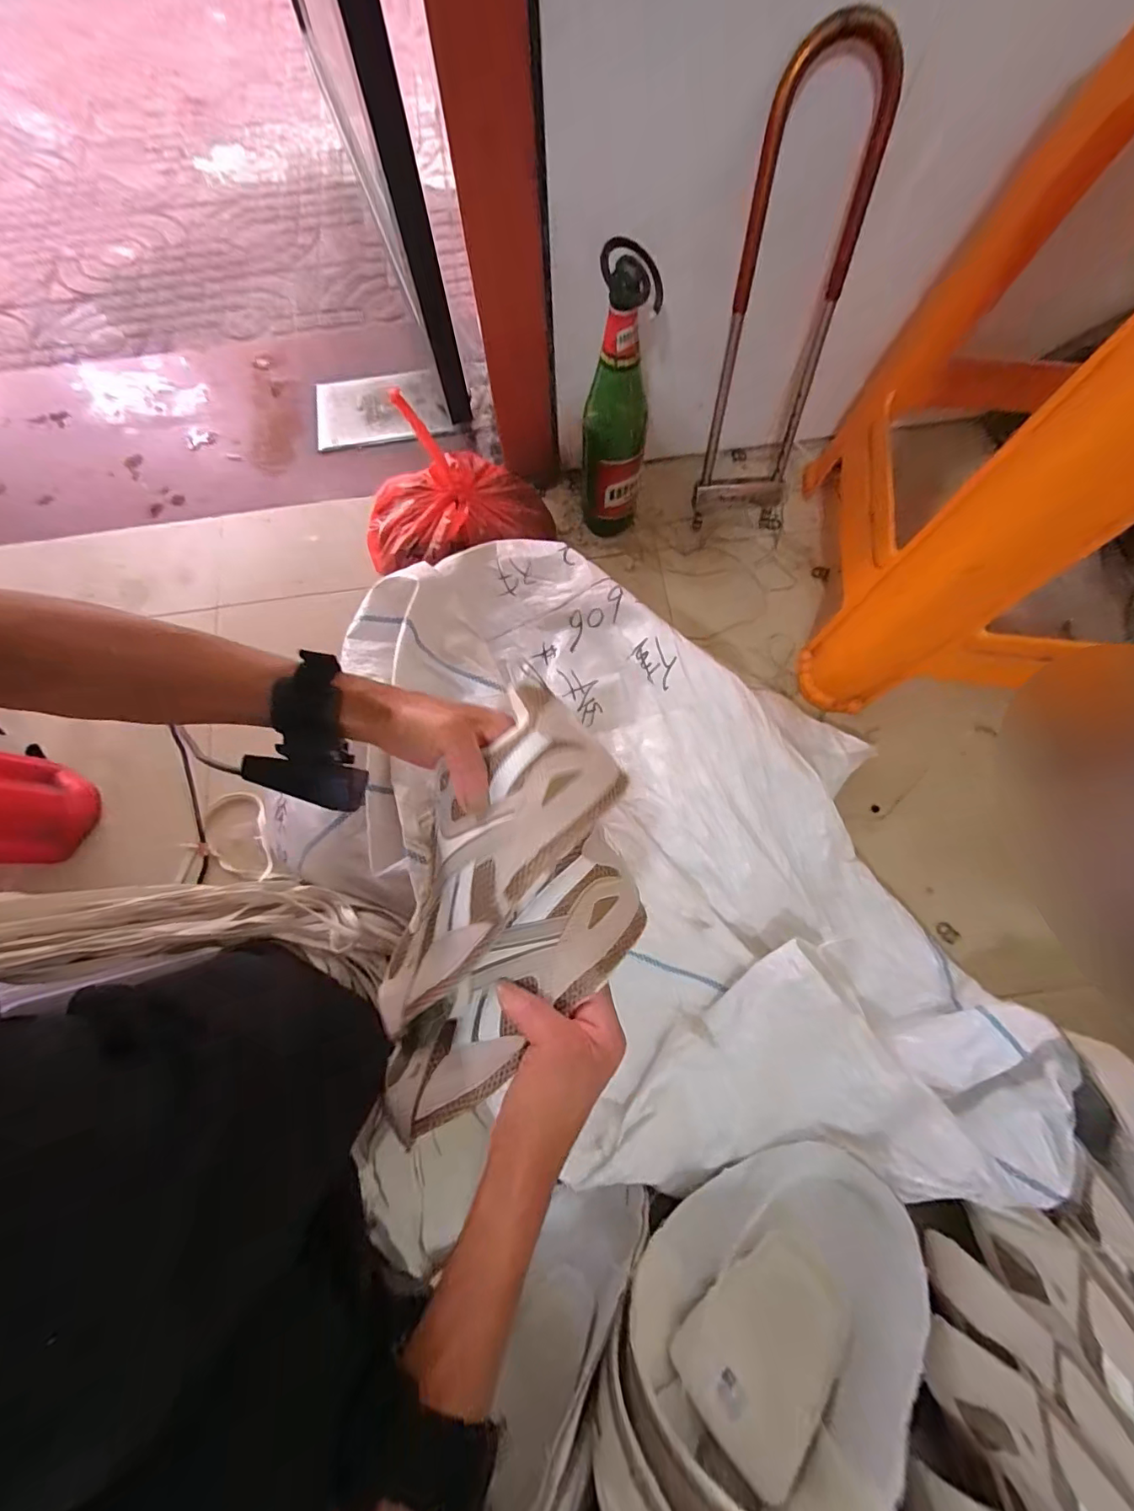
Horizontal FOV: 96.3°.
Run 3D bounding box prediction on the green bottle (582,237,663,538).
[{"bbox_3d":[0.052,-0.365,0.562,0.067,0.292,0.058,5,75,3],"label":"green bottle"}]

